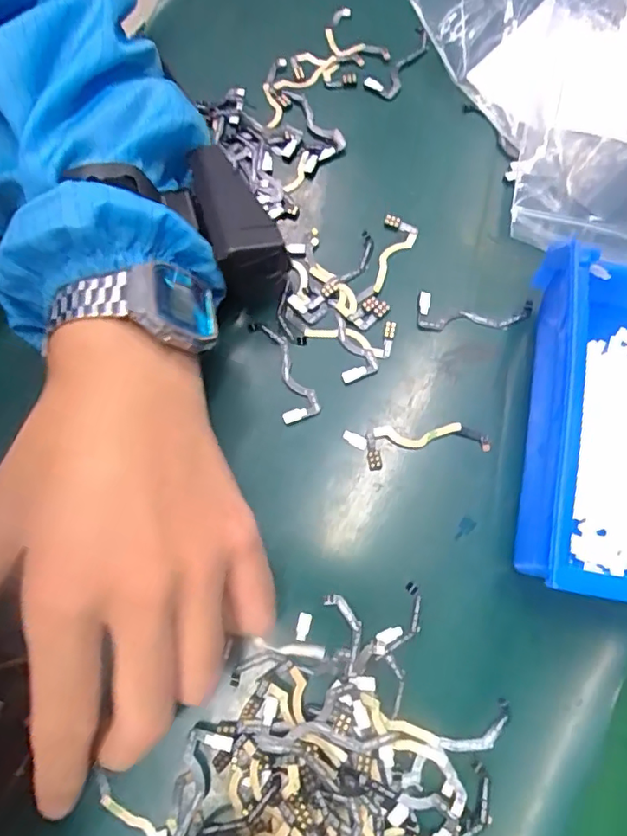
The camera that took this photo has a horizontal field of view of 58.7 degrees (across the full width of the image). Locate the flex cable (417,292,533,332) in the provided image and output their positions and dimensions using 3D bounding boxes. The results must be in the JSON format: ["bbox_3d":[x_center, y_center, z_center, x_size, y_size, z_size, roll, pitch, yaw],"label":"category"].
[{"bbox_3d":[0.076,-0.049,0.263,0.054,0.004,0.018,4,75,3],"label":"flex cable"}]

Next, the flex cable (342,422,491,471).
[{"bbox_3d":[0.046,0.012,0.247,0.062,0.004,0.018,-5,74,0],"label":"flex cable"}]

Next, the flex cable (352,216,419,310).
[{"bbox_3d":[0.036,-0.074,0.271,0.017,0.004,0.054,18,76,7],"label":"flex cable"}]

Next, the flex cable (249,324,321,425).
[{"bbox_3d":[-0.014,-0.024,0.259,0.017,0.004,0.053,-21,75,-4],"label":"flex cable"}]

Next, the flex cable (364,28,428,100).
[{"bbox_3d":[0.047,-0.194,0.303,0.017,0.010,0.042,34,78,9],"label":"flex cable"}]

